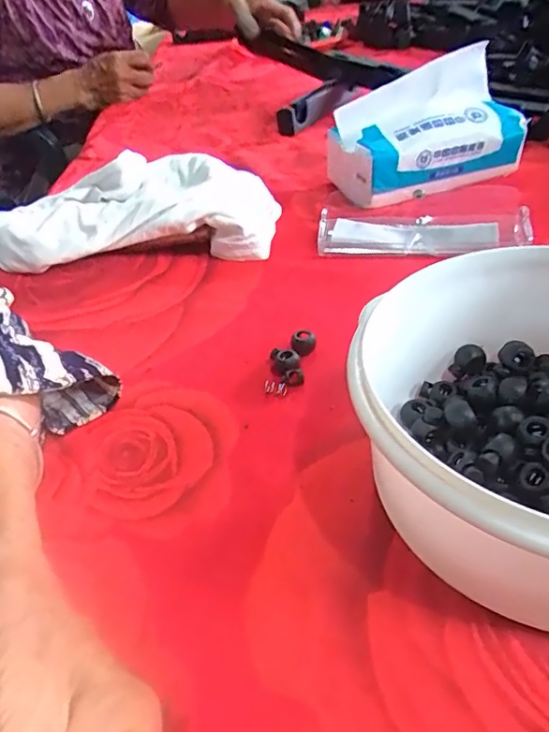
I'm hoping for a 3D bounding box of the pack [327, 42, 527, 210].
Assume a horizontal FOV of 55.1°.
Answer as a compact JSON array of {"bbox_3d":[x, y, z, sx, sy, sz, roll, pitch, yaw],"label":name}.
[{"bbox_3d":[0.135,-0.216,0.479,0.163,0.095,0.098,-20,41,-16],"label":"pack"}]

